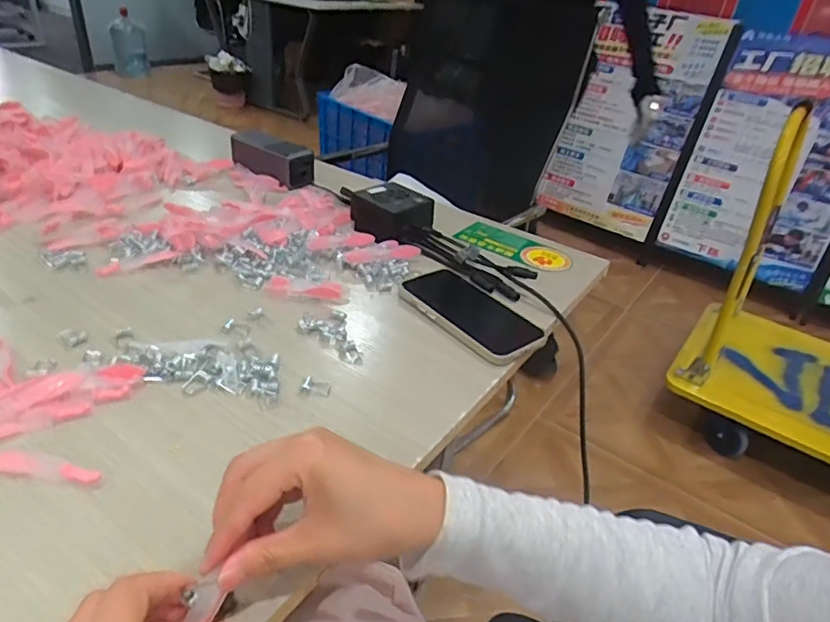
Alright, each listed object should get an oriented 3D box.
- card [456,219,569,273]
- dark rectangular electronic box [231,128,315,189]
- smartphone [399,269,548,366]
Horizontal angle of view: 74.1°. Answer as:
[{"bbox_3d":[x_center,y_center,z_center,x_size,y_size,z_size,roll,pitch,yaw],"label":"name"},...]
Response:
[{"bbox_3d":[0.123,-0.079,0.679,0.140,0.008,0.072,28,44,28],"label":"card"},{"bbox_3d":[-0.206,-0.224,0.794,0.135,0.047,0.057,30,39,30],"label":"dark rectangular electronic box"},{"bbox_3d":[0.056,-0.001,0.531,0.075,0.012,0.144,-21,42,-36],"label":"smartphone"}]

